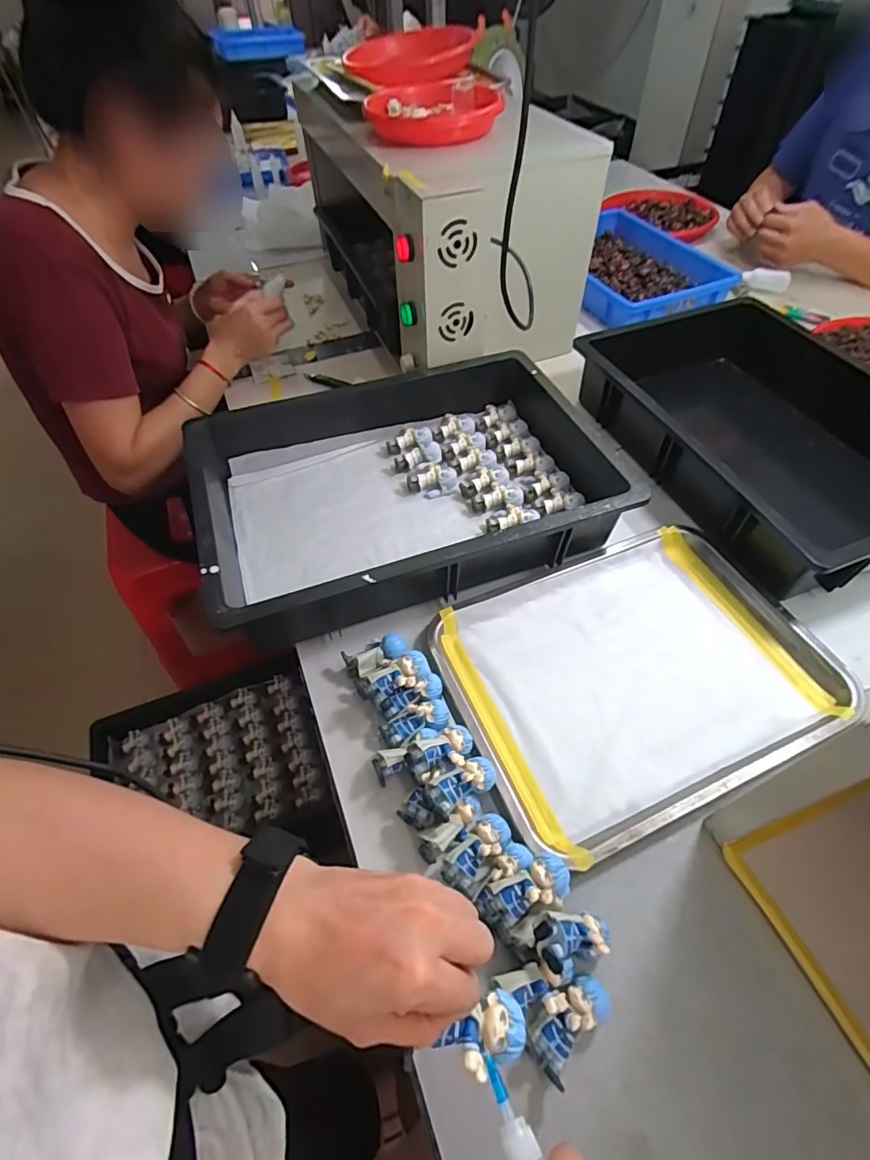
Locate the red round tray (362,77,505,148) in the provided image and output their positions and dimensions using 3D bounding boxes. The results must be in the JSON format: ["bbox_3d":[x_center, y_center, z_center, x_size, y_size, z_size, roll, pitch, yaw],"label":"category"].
[{"bbox_3d":[-0.003,-0.626,0.690,0.166,0.039,0.160,-1,53,1],"label":"red round tray"}]

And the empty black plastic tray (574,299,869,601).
[{"bbox_3d":[0.436,-0.189,0.666,0.343,0.122,0.434,-17,54,-10],"label":"empty black plastic tray"}]

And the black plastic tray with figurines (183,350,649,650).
[{"bbox_3d":[-0.035,-0.106,0.610,0.446,0.101,0.308,-17,54,-11],"label":"black plastic tray with figurines"}]

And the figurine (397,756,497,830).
[{"bbox_3d":[0.009,0.174,0.418,0.083,0.028,0.031,-32,56,1],"label":"figurine"}]

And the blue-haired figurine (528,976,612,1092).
[{"bbox_3d":[0.088,0.293,0.342,0.060,0.032,0.033,-37,60,-23],"label":"blue-haired figurine"}]

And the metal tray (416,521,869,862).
[{"bbox_3d":[0.197,0.084,0.505,0.353,0.020,0.266,-22,55,-14],"label":"metal tray"}]

